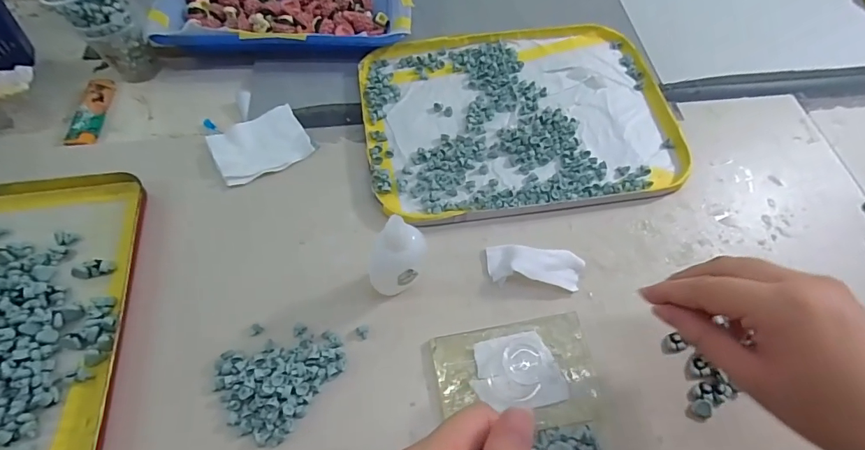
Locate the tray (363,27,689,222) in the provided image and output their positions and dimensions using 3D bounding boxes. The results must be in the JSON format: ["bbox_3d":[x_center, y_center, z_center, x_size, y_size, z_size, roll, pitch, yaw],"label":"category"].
[{"bbox_3d":[0.078,-0.103,0.401,0.273,0.011,0.208,-9,63,-6],"label":"tray"}]

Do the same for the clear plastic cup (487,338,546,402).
[{"bbox_3d":[0.053,0.091,0.273,0.031,0.039,0.034,0,62,-1],"label":"clear plastic cup"}]

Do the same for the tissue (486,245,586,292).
[{"bbox_3d":[0.077,0.029,0.323,0.070,0.017,0.029,5,62,1],"label":"tissue"}]

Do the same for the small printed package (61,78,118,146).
[{"bbox_3d":[-0.312,-0.104,0.399,0.023,0.006,0.077,13,59,-29],"label":"small printed package"}]

